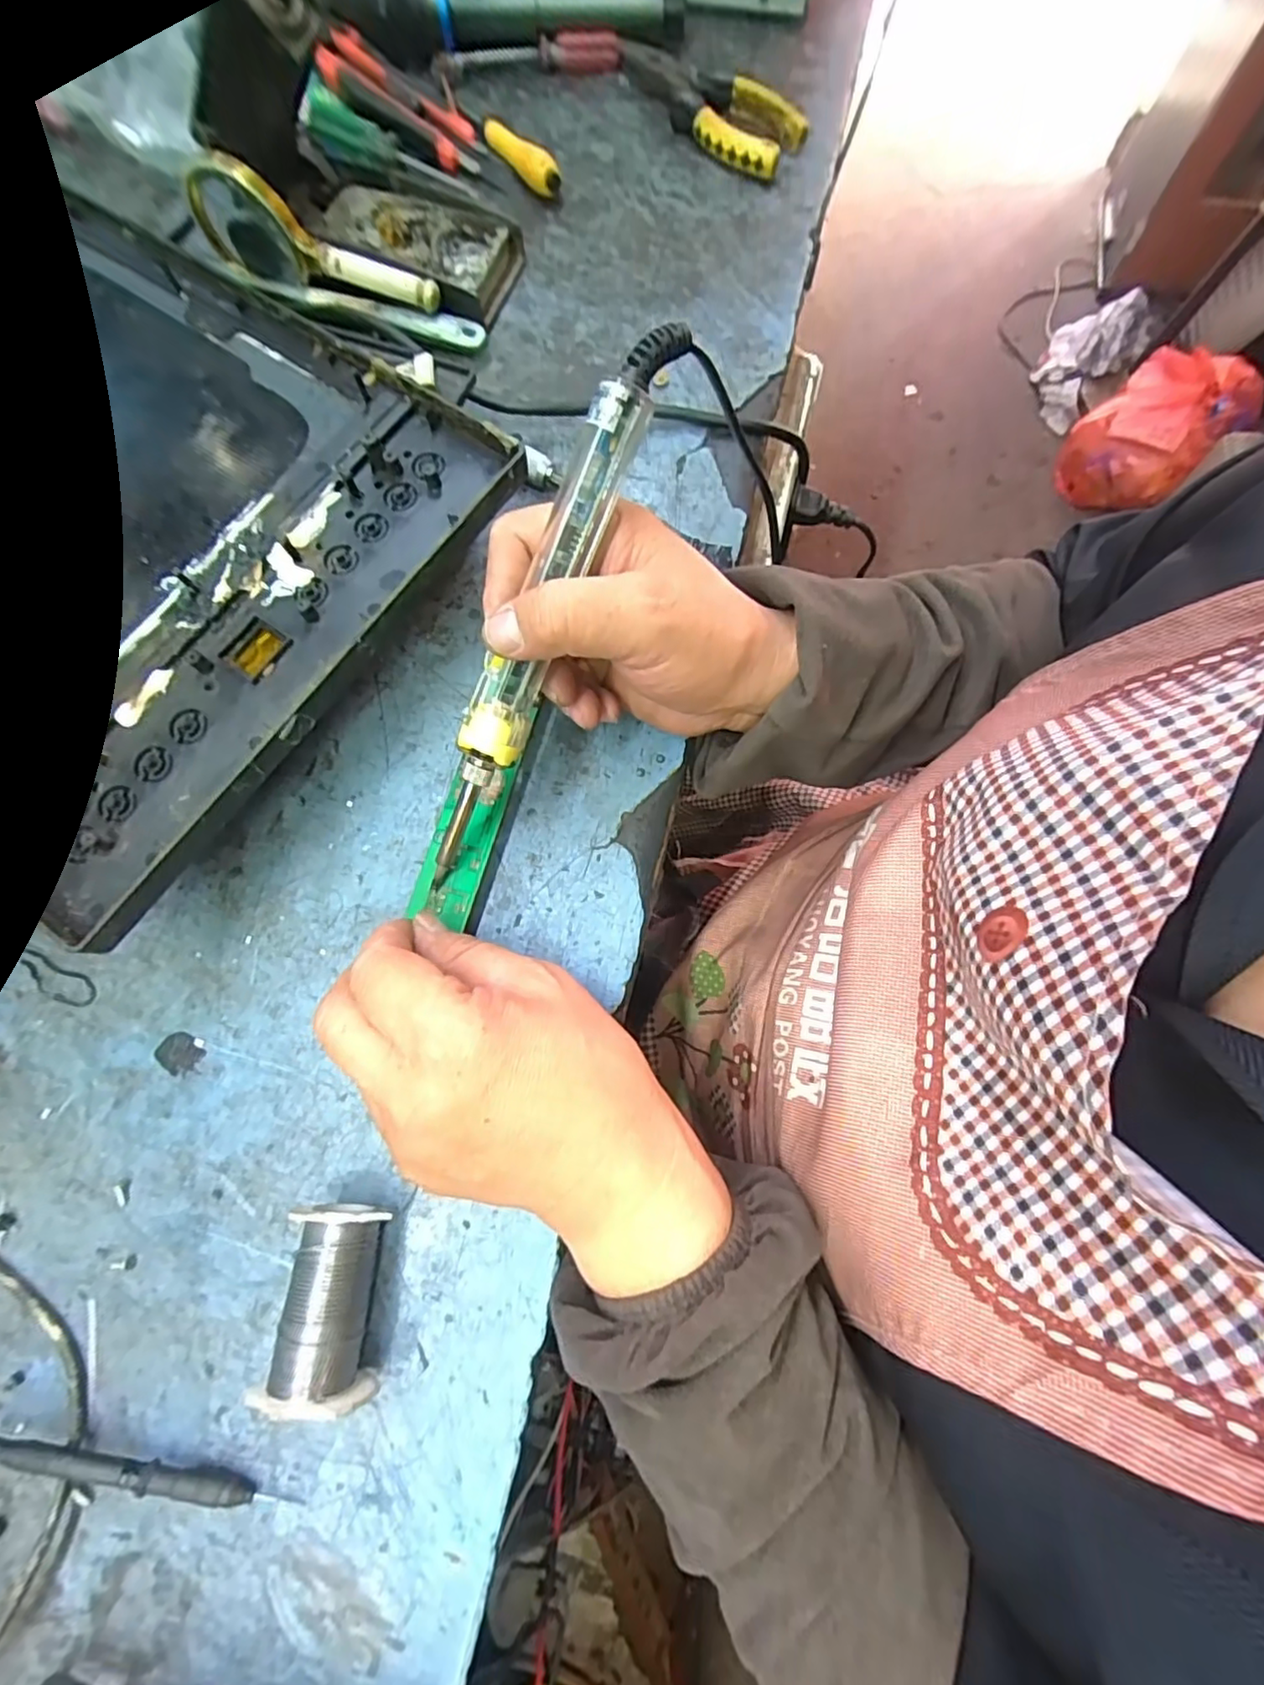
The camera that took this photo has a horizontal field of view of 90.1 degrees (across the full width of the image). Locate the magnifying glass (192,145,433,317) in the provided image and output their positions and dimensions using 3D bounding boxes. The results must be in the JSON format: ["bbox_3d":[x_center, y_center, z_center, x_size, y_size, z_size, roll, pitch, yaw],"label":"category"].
[{"bbox_3d":[-0.182,-0.341,0.357,0.145,0.051,0.014,20,76,7],"label":"magnifying glass"}]

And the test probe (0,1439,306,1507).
[{"bbox_3d":[-0.187,0.241,0.240,0.116,0.018,0.008,9,75,5],"label":"test probe"}]

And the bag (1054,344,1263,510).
[{"bbox_3d":[0.967,-0.760,1.180,0.233,0.225,0.207,-38,77,-8],"label":"bag"}]

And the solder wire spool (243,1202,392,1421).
[{"bbox_3d":[-0.115,0.176,0.243,0.037,0.039,0.061,2,75,3],"label":"solder wire spool"}]

